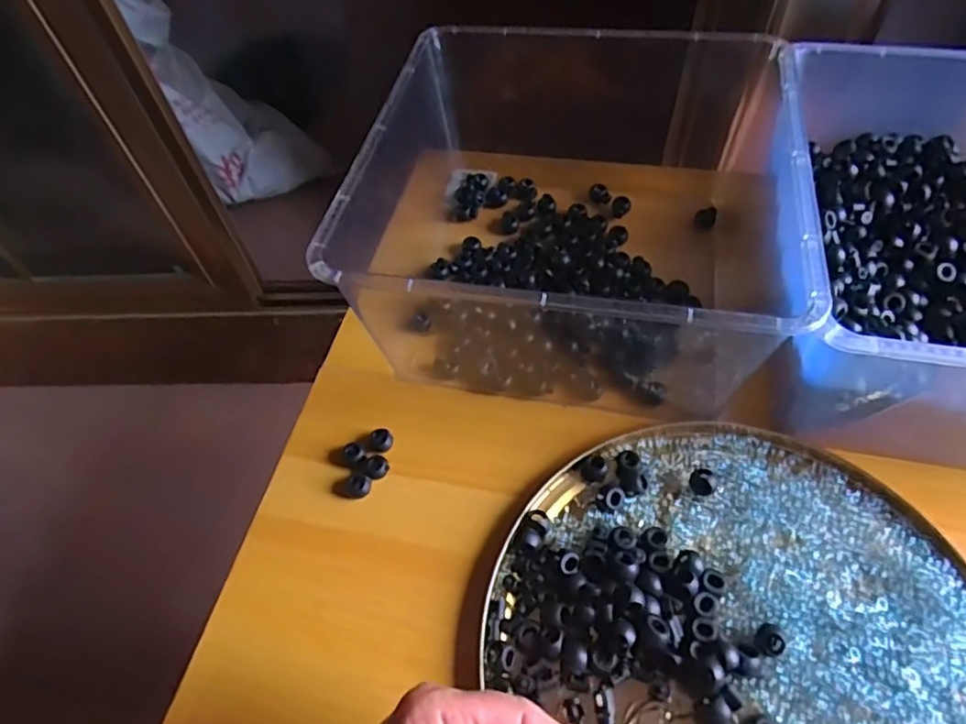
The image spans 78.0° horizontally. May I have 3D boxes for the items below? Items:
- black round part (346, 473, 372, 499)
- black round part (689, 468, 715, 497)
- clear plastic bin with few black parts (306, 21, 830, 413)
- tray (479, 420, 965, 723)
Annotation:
[{"bbox_3d":[-0.088,0.086,0.418,0.017,0.010,0.015,23,60,18],"label":"black round part"},{"bbox_3d":[0.144,0.080,0.394,0.016,0.014,0.015,-2,56,3],"label":"black round part"},{"bbox_3d":[0.062,-0.115,0.465,0.316,0.146,0.282,8,57,10],"label":"clear plastic bin with few black parts"},{"bbox_3d":[0.148,0.160,0.346,0.274,0.023,0.269,-2,56,3],"label":"tray"}]

